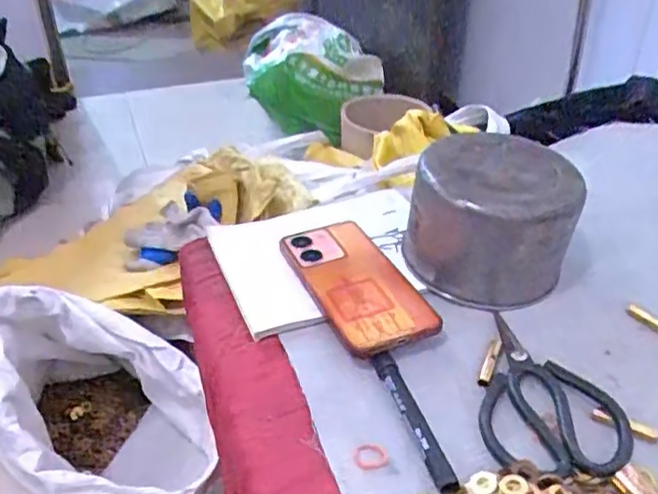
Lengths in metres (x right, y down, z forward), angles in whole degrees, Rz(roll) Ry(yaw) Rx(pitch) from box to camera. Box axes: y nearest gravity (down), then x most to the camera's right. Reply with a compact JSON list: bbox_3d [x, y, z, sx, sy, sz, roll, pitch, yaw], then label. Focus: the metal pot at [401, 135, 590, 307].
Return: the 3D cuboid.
[{"bbox_3d":[0.140,-0.025,0.545,0.121,0.108,0.113,0,36,0],"label":"metal pot"}]

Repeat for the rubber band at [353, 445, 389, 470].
[{"bbox_3d":[0.028,0.137,0.430,0.022,0.004,0.018,-6,37,-9],"label":"rubber band"}]

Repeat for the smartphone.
[{"bbox_3d":[0.020,0.028,0.540,0.074,0.015,0.155,-18,42,-19],"label":"smartphone"}]

